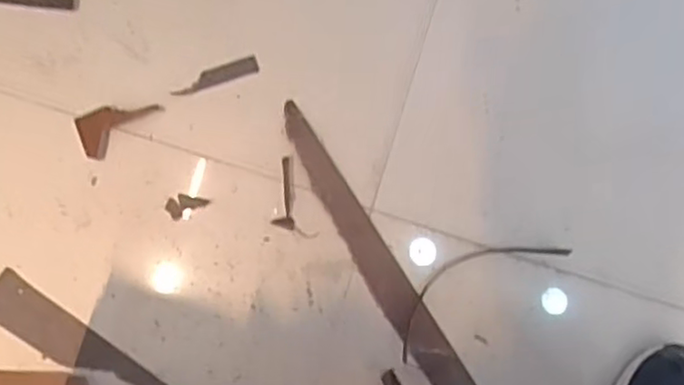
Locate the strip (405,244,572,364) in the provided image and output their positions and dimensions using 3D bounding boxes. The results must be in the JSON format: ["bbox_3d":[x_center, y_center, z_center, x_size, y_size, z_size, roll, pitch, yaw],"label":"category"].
[{"bbox_3d":[0.139,0.095,0.729,0.209,0.010,0.062,-31,92,-4],"label":"strip"}]

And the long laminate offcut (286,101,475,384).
[{"bbox_3d":[0.050,0.091,0.720,0.041,0.008,0.404,-31,92,-4],"label":"long laminate offcut"}]

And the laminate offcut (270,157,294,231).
[{"bbox_3d":[-0.058,0.001,0.709,0.023,0.004,0.074,4,89,-5],"label":"laminate offcut"}]

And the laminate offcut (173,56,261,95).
[{"bbox_3d":[-0.131,-0.120,0.712,0.091,0.005,0.018,-19,91,-5],"label":"laminate offcut"}]

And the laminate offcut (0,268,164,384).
[{"bbox_3d":[-0.224,0.186,0.699,0.310,0.008,0.051,35,86,-2],"label":"laminate offcut"}]

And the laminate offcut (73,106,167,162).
[{"bbox_3d":[-0.229,-0.074,0.700,0.086,0.004,0.044,-34,93,-4],"label":"laminate offcut"}]

